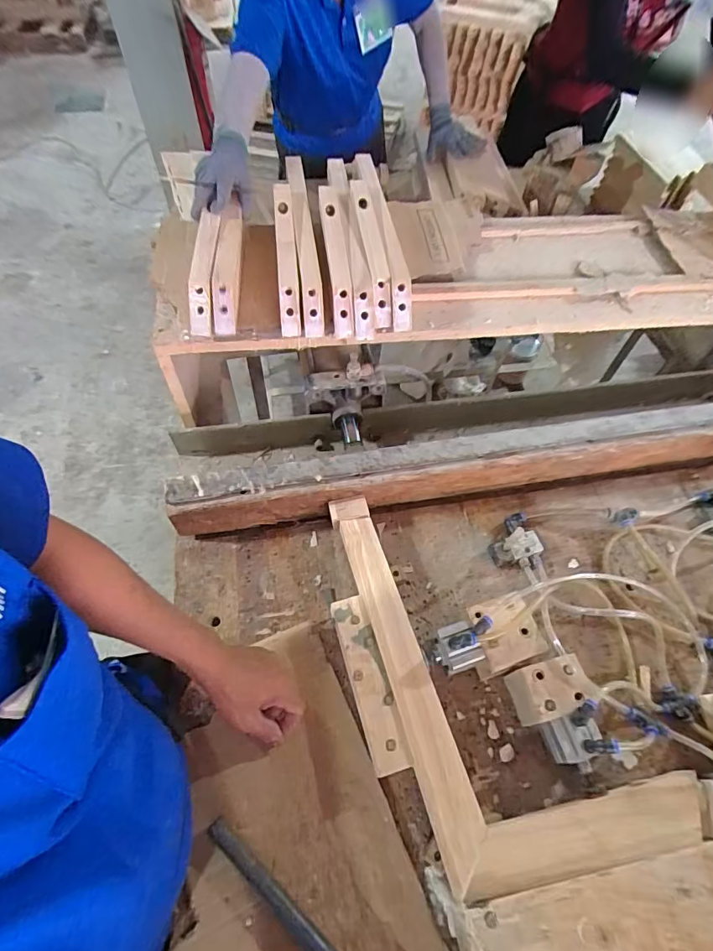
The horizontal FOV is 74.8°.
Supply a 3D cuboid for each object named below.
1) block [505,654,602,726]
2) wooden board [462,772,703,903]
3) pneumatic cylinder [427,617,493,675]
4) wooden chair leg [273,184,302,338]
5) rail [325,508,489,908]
[{"bbox_3d":[0.241,0.274,0.593,0.089,0.072,0.067,-10,58,-8],"label":"block"},{"bbox_3d":[0.255,0.405,0.526,0.283,0.050,0.061,-10,58,-8],"label":"wooden board"},{"bbox_3d":[0.131,0.217,0.597,0.082,0.064,0.053,-13,60,-10],"label":"pneumatic cylinder"},{"bbox_3d":[-0.119,-0.386,0.775,0.030,0.061,0.389,-5,59,-6],"label":"wooden chair leg"},{"bbox_3d":[0.057,0.234,0.602,0.058,0.027,0.458,-14,60,-11],"label":"rail"}]

